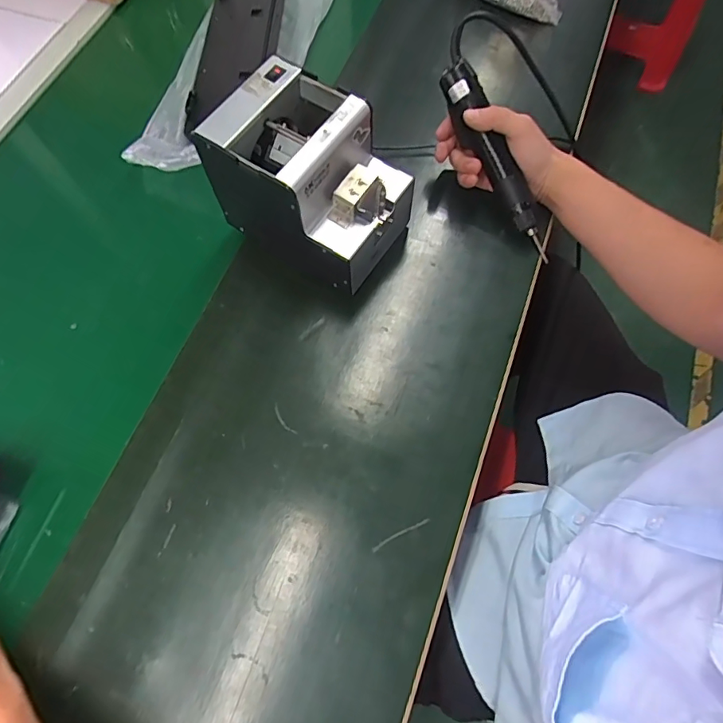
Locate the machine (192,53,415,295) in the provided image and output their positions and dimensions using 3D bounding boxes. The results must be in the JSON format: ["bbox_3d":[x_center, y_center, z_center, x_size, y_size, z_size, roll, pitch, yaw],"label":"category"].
[{"bbox_3d":[-0.052,-0.191,0.518,0.184,0.154,0.130,30,71,13],"label":"machine"}]

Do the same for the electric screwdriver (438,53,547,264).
[{"bbox_3d":[0.154,-0.223,0.542,0.043,0.036,0.232,-30,95,-11],"label":"electric screwdriver"}]

